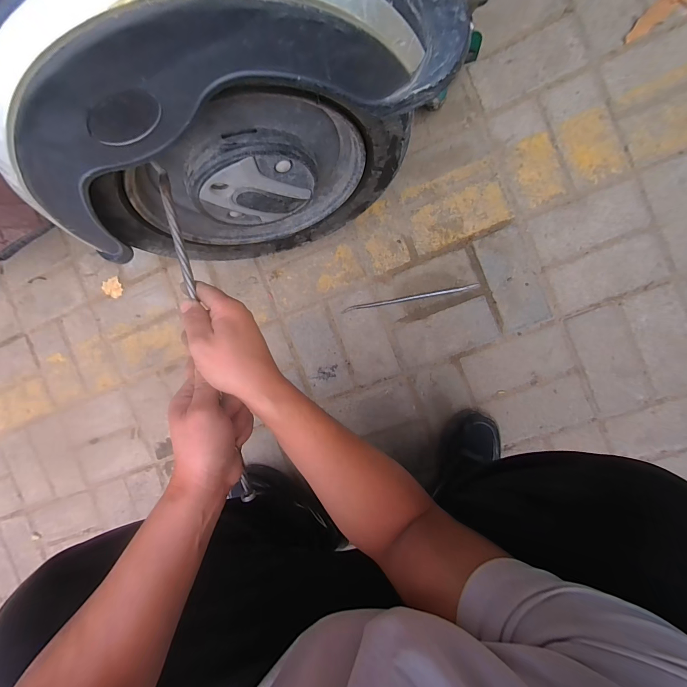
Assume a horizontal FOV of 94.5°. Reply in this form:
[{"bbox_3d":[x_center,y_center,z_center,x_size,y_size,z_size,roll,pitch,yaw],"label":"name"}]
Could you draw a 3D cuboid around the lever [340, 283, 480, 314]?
[{"bbox_3d":[0.128,-0.089,0.624,0.262,0.012,0.010,-10,94,8],"label":"lever"}]

